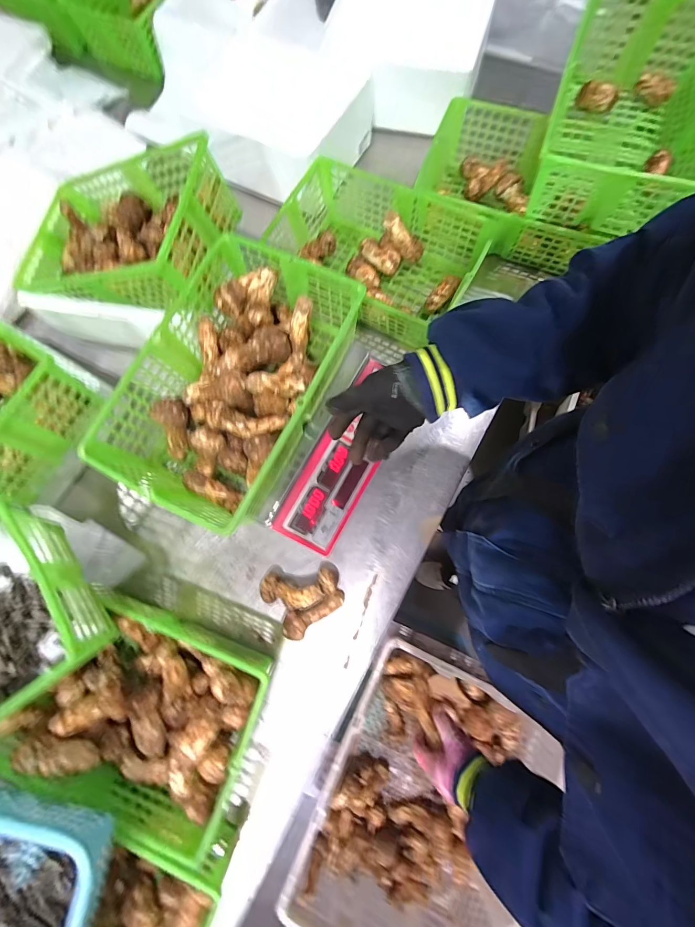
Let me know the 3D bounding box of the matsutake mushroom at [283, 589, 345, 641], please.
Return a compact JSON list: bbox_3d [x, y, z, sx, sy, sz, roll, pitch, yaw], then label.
[{"bbox_3d":[-0.052,0.224,0.542,0.100,0.030,0.038,-37,77,-7],"label":"matsutake mushroom"}]

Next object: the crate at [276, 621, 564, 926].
[{"bbox_3d":[0.142,0.614,0.672,0.353,0.179,0.477,21,77,7],"label":"crate"}]

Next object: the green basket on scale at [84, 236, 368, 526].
[{"bbox_3d":[-0.145,-0.102,0.473,0.215,0.109,0.335,25,78,8],"label":"green basket on scale"}]

